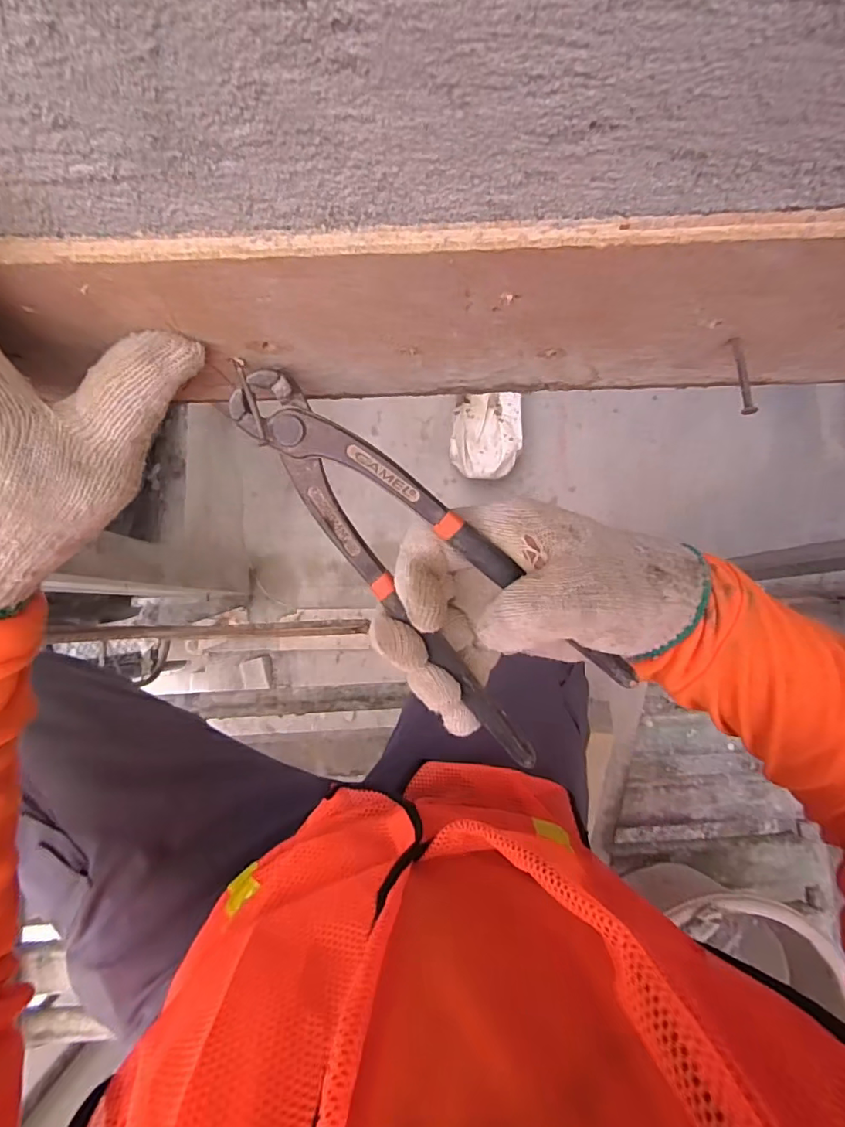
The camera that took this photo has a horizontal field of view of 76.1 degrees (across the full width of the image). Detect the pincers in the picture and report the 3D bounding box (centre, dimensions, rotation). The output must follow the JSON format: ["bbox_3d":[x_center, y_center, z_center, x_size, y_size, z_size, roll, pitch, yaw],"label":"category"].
[{"bbox_3d":[0.005,-0.002,0.247,0.066,0.020,0.214,-41,101,-2],"label":"pincers"}]

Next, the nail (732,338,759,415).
[{"bbox_3d":[0.128,-0.075,0.215,0.004,0.007,0.033,-2,85,1],"label":"nail"}]

